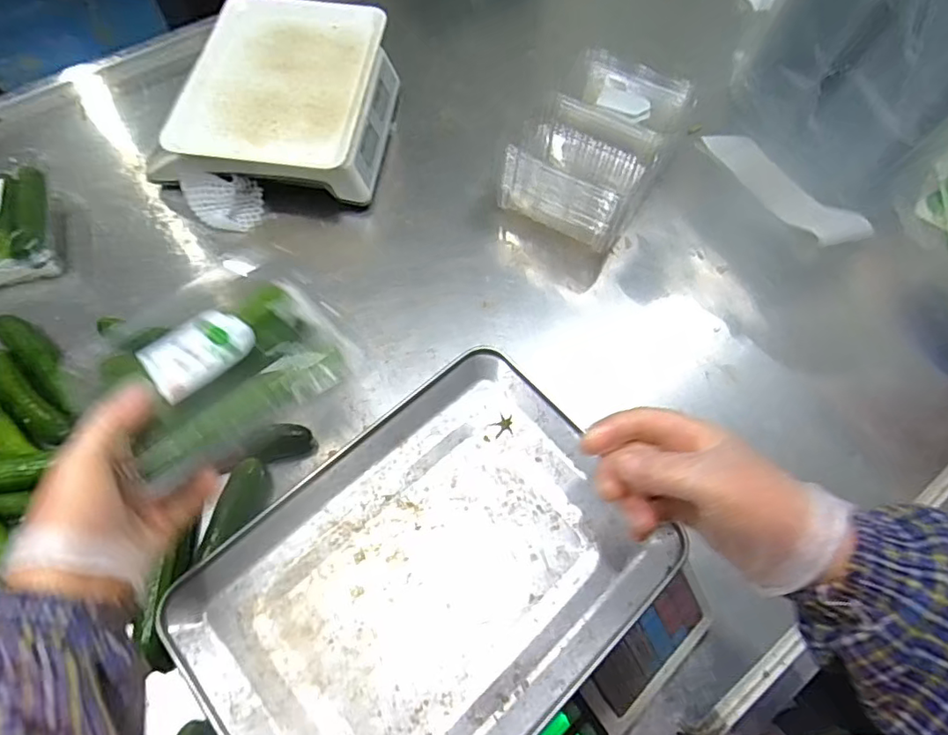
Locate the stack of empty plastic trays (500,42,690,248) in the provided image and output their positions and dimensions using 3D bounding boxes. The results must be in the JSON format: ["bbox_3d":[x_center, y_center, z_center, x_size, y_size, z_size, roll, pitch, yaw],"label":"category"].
[{"bbox_3d":[0.150,-0.280,0.706,0.164,0.095,0.262,26,66,11],"label":"stack of empty plastic trays"}]

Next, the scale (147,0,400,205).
[{"bbox_3d":[-0.249,-0.340,0.726,0.272,0.101,0.272,7,64,2],"label":"scale"}]

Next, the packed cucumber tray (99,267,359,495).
[{"bbox_3d":[-0.165,-0.008,0.379,0.143,0.035,0.119,-29,68,-15],"label":"packed cucumber tray"}]

